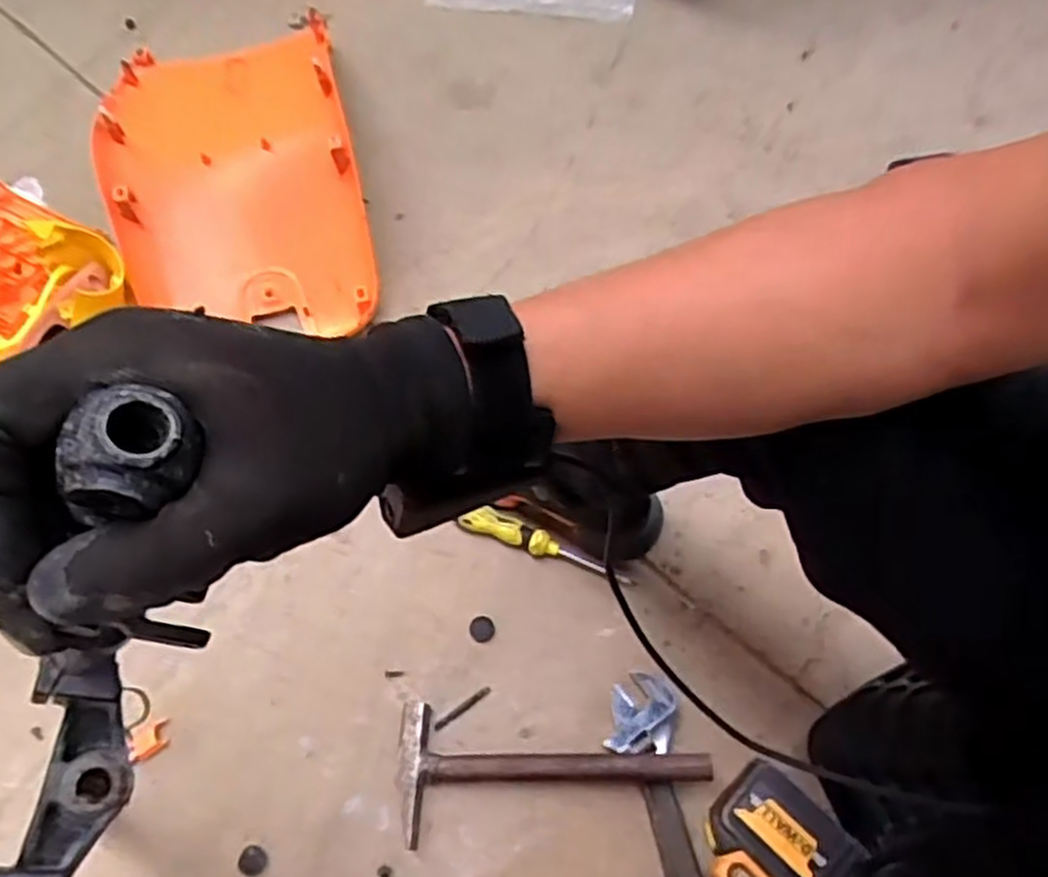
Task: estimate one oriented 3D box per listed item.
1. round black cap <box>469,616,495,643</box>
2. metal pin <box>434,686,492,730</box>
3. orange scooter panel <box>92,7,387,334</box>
[{"bbox_3d":[-0.042,0.189,0.777,0.025,0.004,0.026,-2,60,3],"label":"round black cap"},{"bbox_3d":[-0.059,0.257,0.744,0.061,0.004,0.009,-33,63,-15],"label":"metal pin"},{"bbox_3d":[-0.378,-0.361,1.036,0.308,0.132,0.558,-13,63,-6],"label":"orange scooter panel"}]

